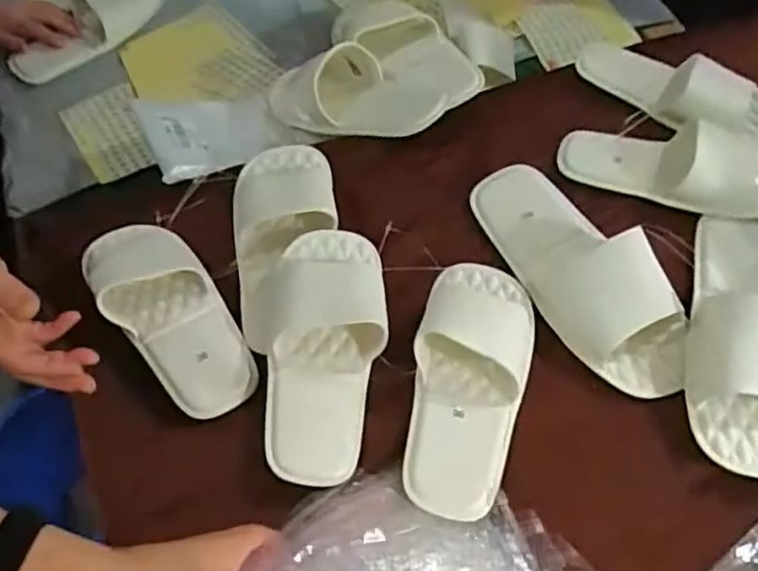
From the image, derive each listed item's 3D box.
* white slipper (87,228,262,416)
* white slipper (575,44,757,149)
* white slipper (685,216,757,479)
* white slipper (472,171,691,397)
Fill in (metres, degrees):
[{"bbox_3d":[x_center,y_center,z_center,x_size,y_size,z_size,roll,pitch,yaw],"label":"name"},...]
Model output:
[{"bbox_3d":[-0.201,0.018,0.620,0.100,0.048,0.227,-29,62,-15],"label":"white slipper"},{"bbox_3d":[0.348,-0.229,0.783,0.121,0.067,0.237,-33,49,-17],"label":"white slipper"},{"bbox_3d":[0.330,0.029,0.590,0.105,0.054,0.265,8,59,6],"label":"white slipper"},{"bbox_3d":[0.185,-0.023,0.629,0.104,0.060,0.272,-29,62,-15],"label":"white slipper"}]

